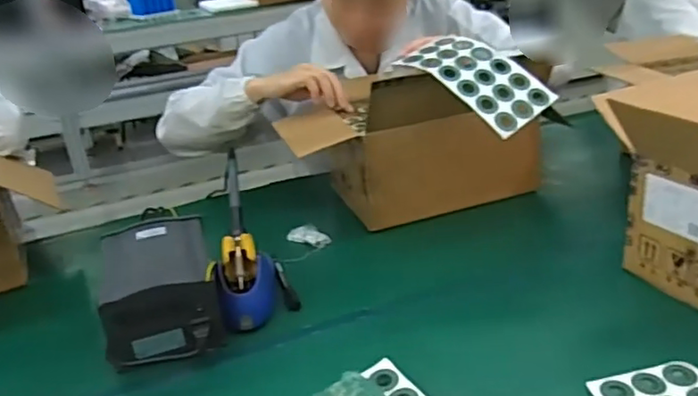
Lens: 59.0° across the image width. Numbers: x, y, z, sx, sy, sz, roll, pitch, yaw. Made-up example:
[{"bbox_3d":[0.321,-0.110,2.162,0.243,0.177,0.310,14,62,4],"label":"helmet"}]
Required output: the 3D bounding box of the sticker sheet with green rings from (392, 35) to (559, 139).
[{"bbox_3d":[0.173,-0.166,0.848,0.197,0.029,0.113,40,62,22],"label":"sticker sheet with green rings"}]

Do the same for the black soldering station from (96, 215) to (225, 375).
[{"bbox_3d":[-0.231,0.112,0.762,0.132,0.093,0.197,-11,25,-11],"label":"black soldering station"}]

